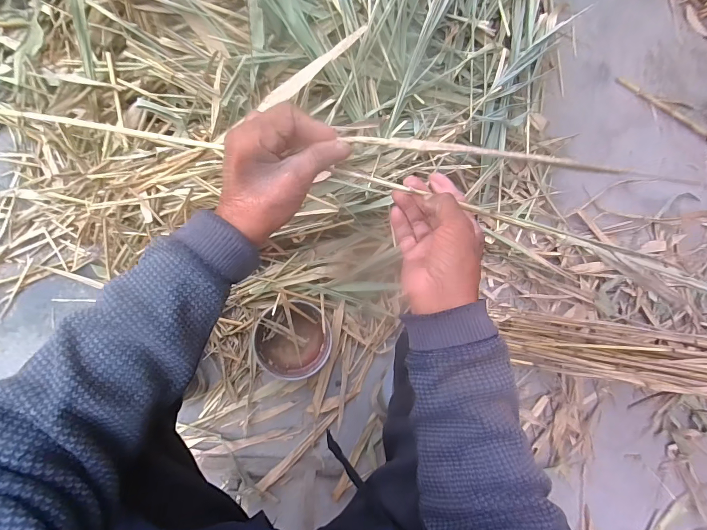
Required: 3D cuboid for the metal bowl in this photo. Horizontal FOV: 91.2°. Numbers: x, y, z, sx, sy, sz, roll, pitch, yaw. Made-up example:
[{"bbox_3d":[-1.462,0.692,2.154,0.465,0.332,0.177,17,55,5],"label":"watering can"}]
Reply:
[{"bbox_3d":[-0.130,0.163,0.752,0.158,0.063,0.163,1,85,-10],"label":"metal bowl"}]

